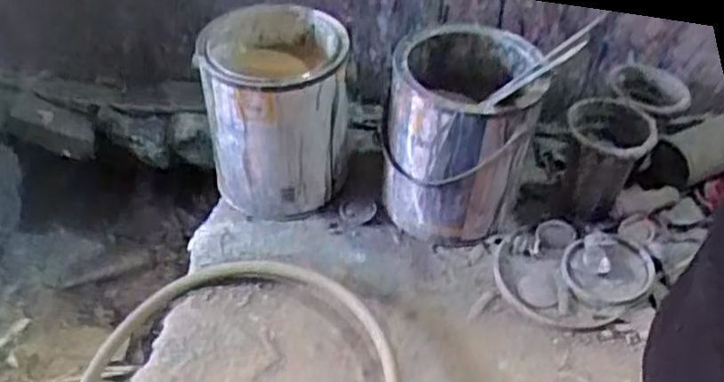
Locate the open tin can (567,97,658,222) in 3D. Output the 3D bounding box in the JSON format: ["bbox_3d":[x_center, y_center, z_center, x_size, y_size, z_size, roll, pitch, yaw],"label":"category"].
[{"bbox_3d":[0.275,-0.034,0.825,0.087,0.118,0.091,0,44,0],"label":"open tin can"}]

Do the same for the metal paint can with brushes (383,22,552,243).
[{"bbox_3d":[0.107,-0.064,0.811,0.151,0.207,0.177,9,45,8],"label":"metal paint can with brushes"}]

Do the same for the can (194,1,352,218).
[{"bbox_3d":[-0.097,-0.088,0.842,0.155,0.201,0.172,1,44,0],"label":"can"}]

